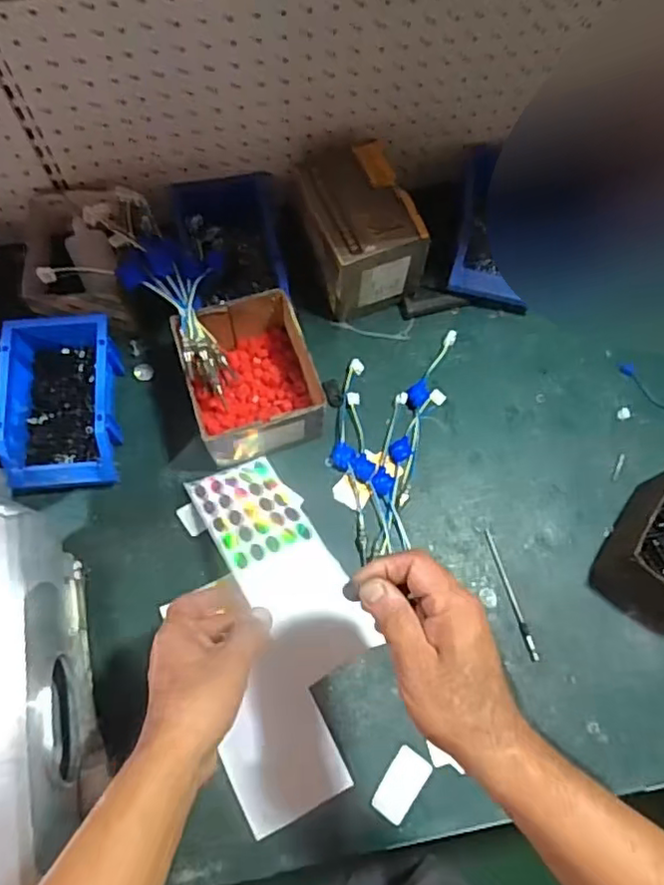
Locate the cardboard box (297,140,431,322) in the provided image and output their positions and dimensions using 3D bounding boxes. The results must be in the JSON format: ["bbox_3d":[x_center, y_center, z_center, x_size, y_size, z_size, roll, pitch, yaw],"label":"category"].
[{"bbox_3d":[0.029,-0.254,0.757,0.114,0.121,0.161,-18,72,-9],"label":"cardboard box"}]

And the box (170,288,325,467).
[{"bbox_3d":[-0.093,-0.074,0.711,0.136,0.092,0.160,-16,71,-8],"label":"box"}]

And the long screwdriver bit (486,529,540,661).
[{"bbox_3d":[0.197,0.166,0.697,0.009,0.005,0.144,-14,71,-7],"label":"long screwdriver bit"}]

